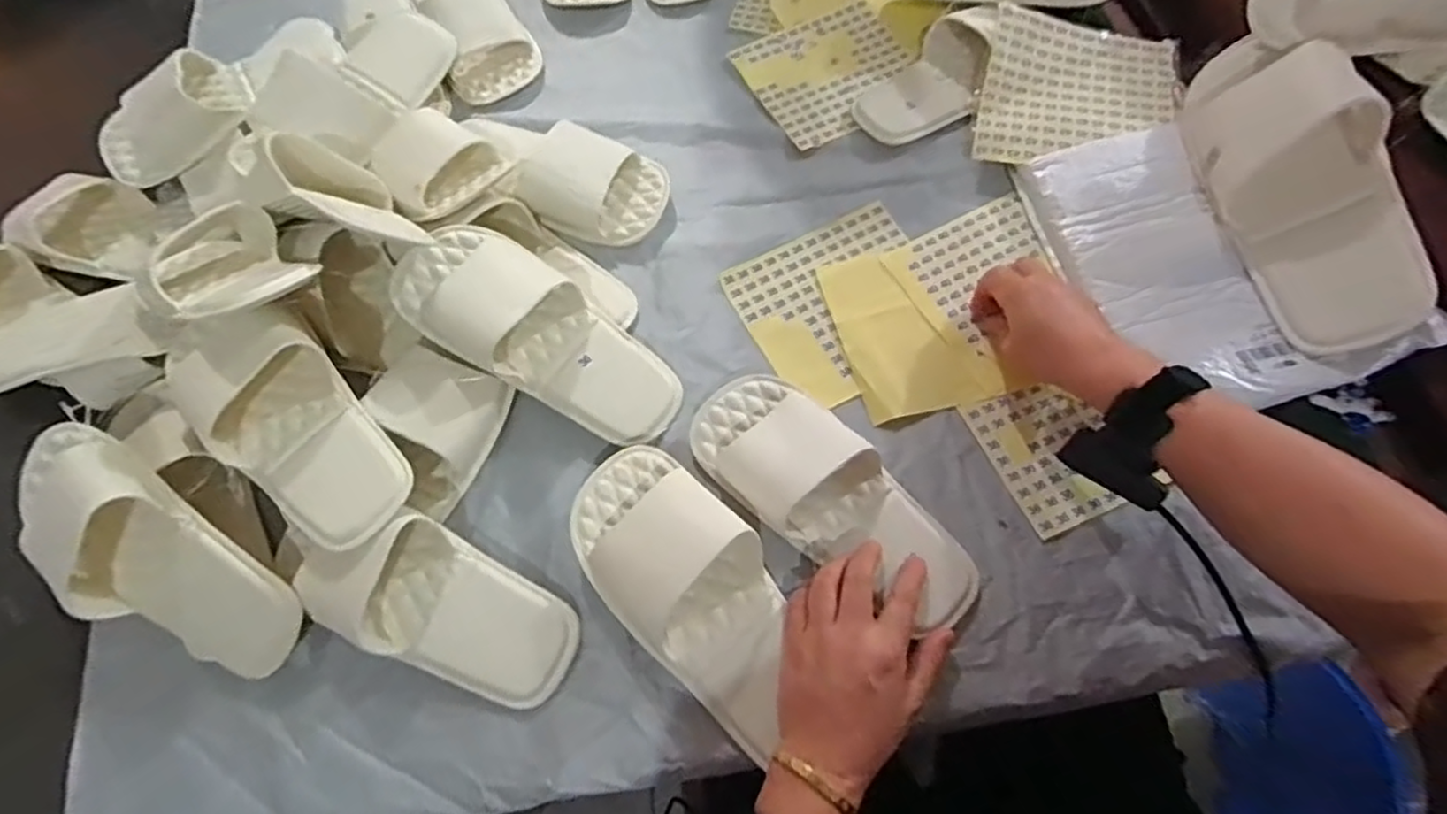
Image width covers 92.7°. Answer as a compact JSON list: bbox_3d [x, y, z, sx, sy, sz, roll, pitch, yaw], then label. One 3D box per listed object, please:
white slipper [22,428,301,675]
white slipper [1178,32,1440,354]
[{"bbox_3d":[-0.408,0.106,0.493,0.238,0.055,0.106,39,97,4],"label":"white slipper"},{"bbox_3d":[0.457,-0.175,0.547,0.060,0.114,0.271,1,72,-45],"label":"white slipper"}]

